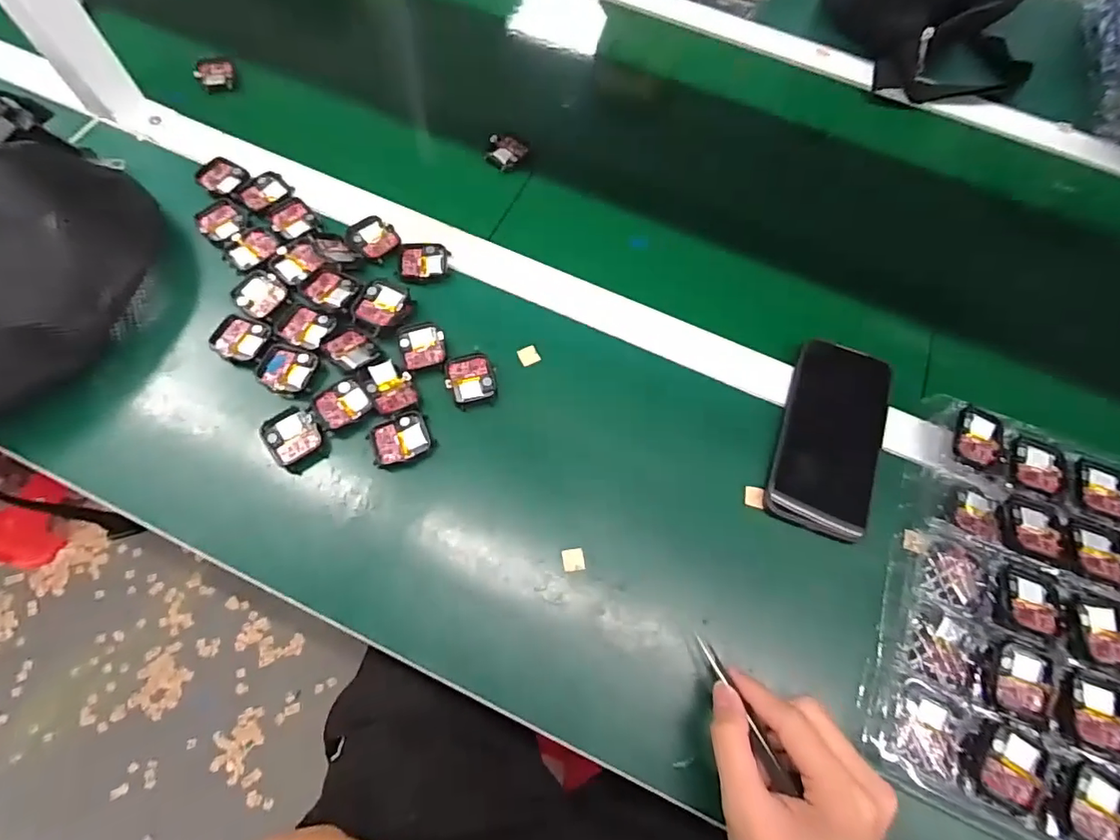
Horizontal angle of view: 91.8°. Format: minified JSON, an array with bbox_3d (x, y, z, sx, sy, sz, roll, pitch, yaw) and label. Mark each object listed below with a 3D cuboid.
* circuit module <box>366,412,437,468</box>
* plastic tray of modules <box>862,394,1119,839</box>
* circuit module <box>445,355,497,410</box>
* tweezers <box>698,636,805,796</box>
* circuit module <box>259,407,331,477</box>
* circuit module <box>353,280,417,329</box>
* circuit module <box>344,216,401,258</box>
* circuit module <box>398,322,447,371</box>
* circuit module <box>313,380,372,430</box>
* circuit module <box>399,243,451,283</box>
[{"bbox_3d":[-0.124,0.016,0.423,0.047,0.012,0.036,-22,70,-12],"label":"circuit module"},{"bbox_3d":[0.361,0.146,0.371,0.248,0.029,0.279,23,68,7],"label":"plastic tray of modules"},{"bbox_3d":[-0.071,-0.033,0.443,0.039,0.005,0.044,-12,68,-8],"label":"circuit module"},{"bbox_3d":[0.115,0.181,0.341,0.009,0.009,0.095,-22,59,-12],"label":"tweezers"},{"bbox_3d":[-0.205,0.016,0.420,0.039,0.016,0.046,-35,73,-16],"label":"circuit module"},{"bbox_3d":[-0.147,-0.096,0.458,0.041,0.010,0.040,18,67,5],"label":"circuit module"},{"bbox_3d":[-0.170,-0.164,0.491,0.041,0.006,0.042,-39,74,-17],"label":"circuit module"},{"bbox_3d":[-0.114,-0.063,0.450,0.035,0.004,0.041,-16,69,-10],"label":"circuit module"},{"bbox_3d":[-0.171,-0.014,0.426,0.041,0.005,0.034,-32,72,-15],"label":"circuit module"},{"bbox_3d":[-0.122,-0.142,0.485,0.044,0.007,0.046,-7,68,-6],"label":"circuit module"}]

